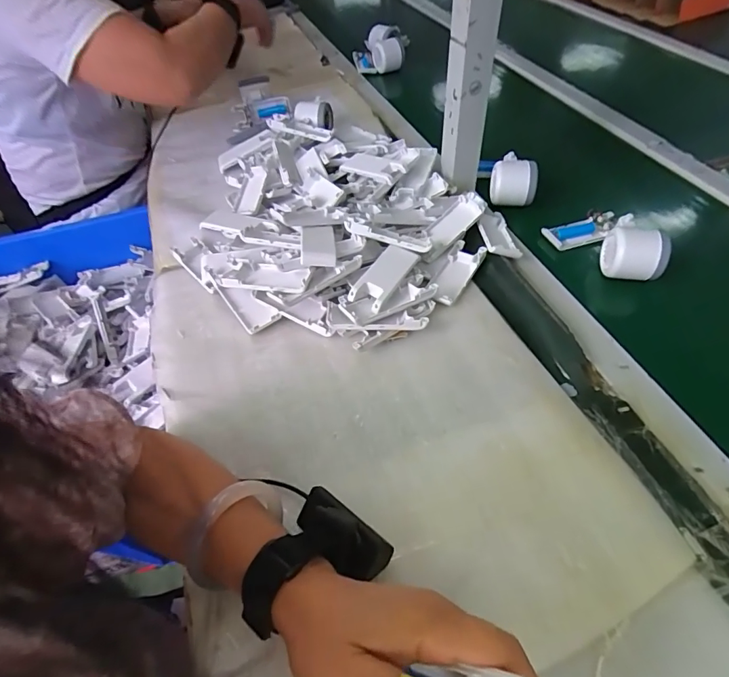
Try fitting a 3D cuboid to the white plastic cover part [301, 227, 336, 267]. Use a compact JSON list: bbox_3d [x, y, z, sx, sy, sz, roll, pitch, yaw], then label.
[{"bbox_3d":[-0.052,-0.105,0.491,0.037,0.010,0.077,-2,41,-5],"label":"white plastic cover part"}]

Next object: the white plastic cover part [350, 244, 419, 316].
[{"bbox_3d":[0.023,-0.069,0.481,0.037,0.010,0.094,33,59,10],"label":"white plastic cover part"}]

